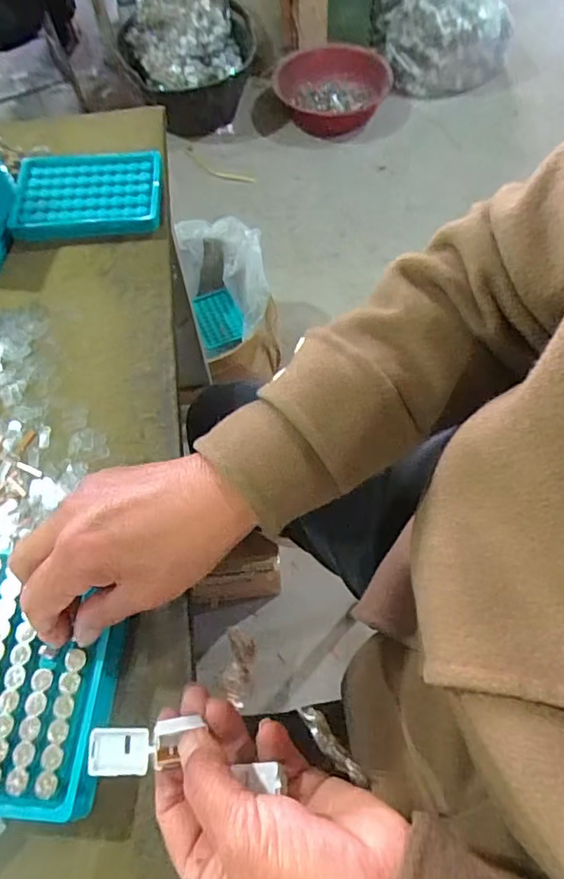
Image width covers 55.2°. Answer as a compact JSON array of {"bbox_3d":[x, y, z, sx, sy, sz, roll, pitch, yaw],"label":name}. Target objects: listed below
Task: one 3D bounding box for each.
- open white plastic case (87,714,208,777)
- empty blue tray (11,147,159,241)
[{"bbox_3d":[-0.066,0.146,0.257,0.049,0.011,0.021,-8,61,-9],"label":"open white plastic case"},{"bbox_3d":[-0.179,-0.231,0.505,0.130,0.022,0.095,-4,61,-1],"label":"empty blue tray"}]

